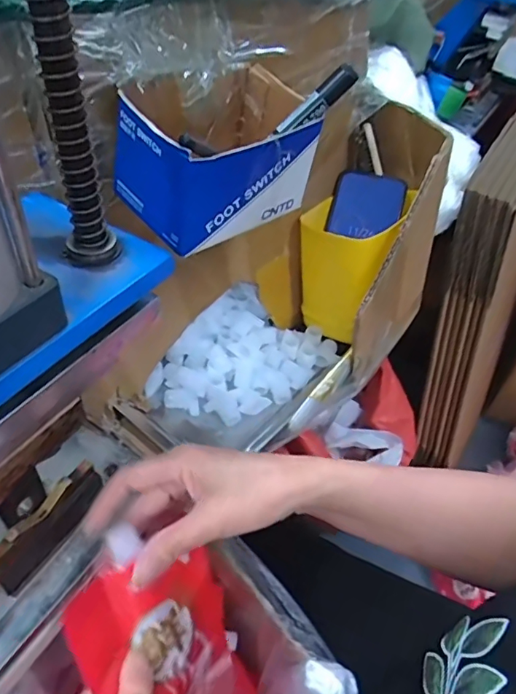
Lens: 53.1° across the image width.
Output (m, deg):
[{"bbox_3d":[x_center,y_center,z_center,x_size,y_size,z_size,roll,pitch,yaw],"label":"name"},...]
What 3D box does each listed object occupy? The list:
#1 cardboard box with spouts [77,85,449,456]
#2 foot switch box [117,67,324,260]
[{"bbox_3d":[0.037,-0.059,0.530,0.188,0.157,0.435,37,79,27],"label":"cardboard box with spouts"},{"bbox_3d":[-0.027,-0.134,0.357,0.092,0.077,0.122,36,52,26],"label":"foot switch box"}]

